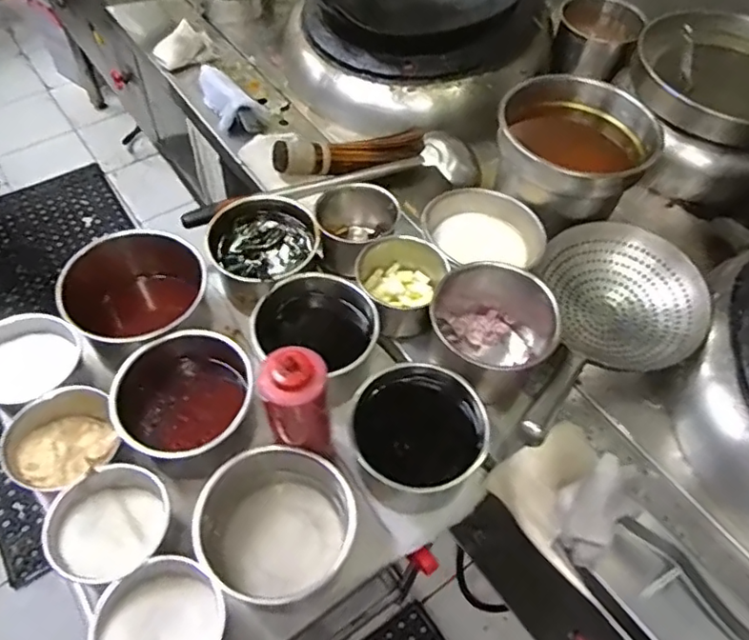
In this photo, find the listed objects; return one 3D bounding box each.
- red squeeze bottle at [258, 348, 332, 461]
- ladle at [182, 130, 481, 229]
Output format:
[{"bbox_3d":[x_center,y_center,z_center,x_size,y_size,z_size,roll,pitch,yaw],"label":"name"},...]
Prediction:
[{"bbox_3d":[-0.081,0.099,0.635,0.073,0.182,0.067,-4,55,-7],"label":"red squeeze bottle"},{"bbox_3d":[-0.058,-0.230,0.958,0.503,0.064,0.107,-15,57,-14],"label":"ladle"}]

